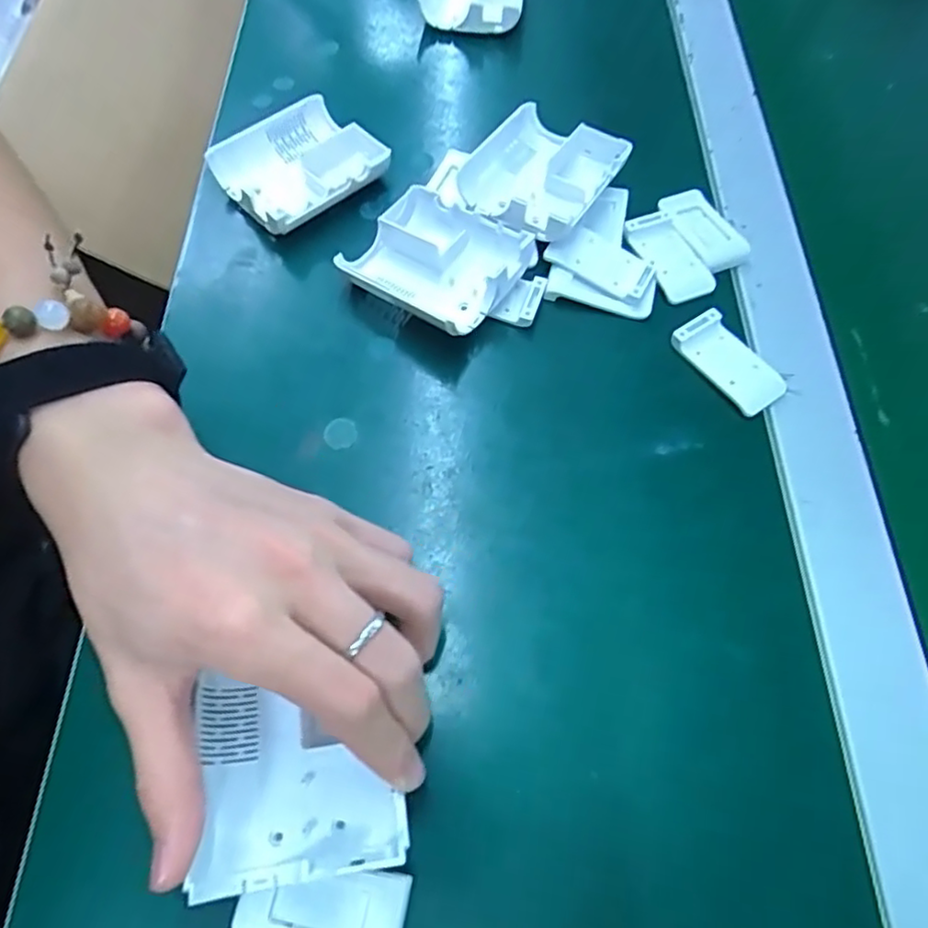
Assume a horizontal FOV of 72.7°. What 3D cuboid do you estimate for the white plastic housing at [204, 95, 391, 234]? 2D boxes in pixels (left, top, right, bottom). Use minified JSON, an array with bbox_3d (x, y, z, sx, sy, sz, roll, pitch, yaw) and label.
[{"bbox_3d":[-0.092,-0.166,0.352,0.079,0.019,0.073,-40,72,-18],"label":"white plastic housing"}]

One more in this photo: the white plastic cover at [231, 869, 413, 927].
[{"bbox_3d":[-0.047,0.149,0.210,0.055,0.004,0.028,10,65,3],"label":"white plastic cover"}]

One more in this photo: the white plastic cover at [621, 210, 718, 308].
[{"bbox_3d":[0.111,-0.112,0.340,0.031,0.009,0.057,-17,67,-10],"label":"white plastic cover"}]

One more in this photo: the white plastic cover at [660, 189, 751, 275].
[{"bbox_3d":[0.131,-0.128,0.346,0.031,0.008,0.054,-26,68,-13],"label":"white plastic cover"}]

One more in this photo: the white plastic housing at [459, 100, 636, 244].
[{"bbox_3d":[0.040,-0.159,0.347,0.073,0.022,0.084,30,68,12],"label":"white plastic housing"}]

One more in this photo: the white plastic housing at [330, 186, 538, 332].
[{"bbox_3d":[-0.017,-0.103,0.323,0.082,0.026,0.068,34,68,13],"label":"white plastic housing"}]

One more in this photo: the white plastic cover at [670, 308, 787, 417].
[{"bbox_3d":[0.131,-0.051,0.311,0.030,0.008,0.055,-35,71,-17],"label":"white plastic cover"}]

